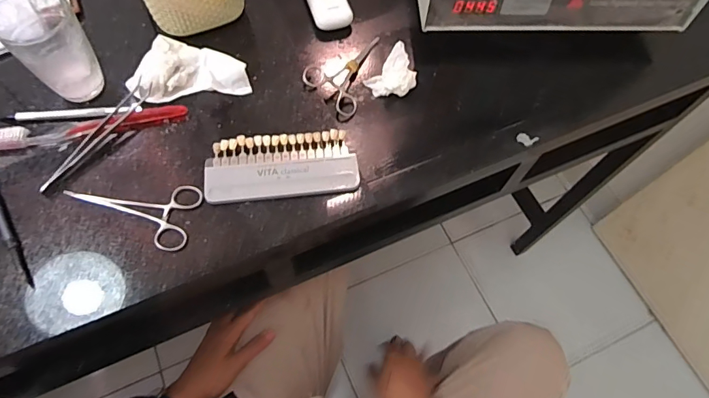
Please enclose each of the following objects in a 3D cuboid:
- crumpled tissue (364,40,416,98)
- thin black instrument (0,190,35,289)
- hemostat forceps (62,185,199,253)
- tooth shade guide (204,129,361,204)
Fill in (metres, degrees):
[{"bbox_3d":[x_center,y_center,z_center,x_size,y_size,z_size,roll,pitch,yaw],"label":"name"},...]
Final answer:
[{"bbox_3d":[0.046,-0.142,0.502,0.055,0.040,0.044,-28,69,-16],"label":"crumpled tissue"},{"bbox_3d":[-0.323,0.011,0.406,0.010,0.010,0.165,-30,69,-16],"label":"thin black instrument"},{"bbox_3d":[-0.209,0.008,0.416,0.123,0.008,0.063,11,64,2],"label":"hemostat forceps"},{"bbox_3d":[-0.072,-0.033,0.439,0.145,0.010,0.066,-5,64,-6],"label":"tooth shade guide"}]

